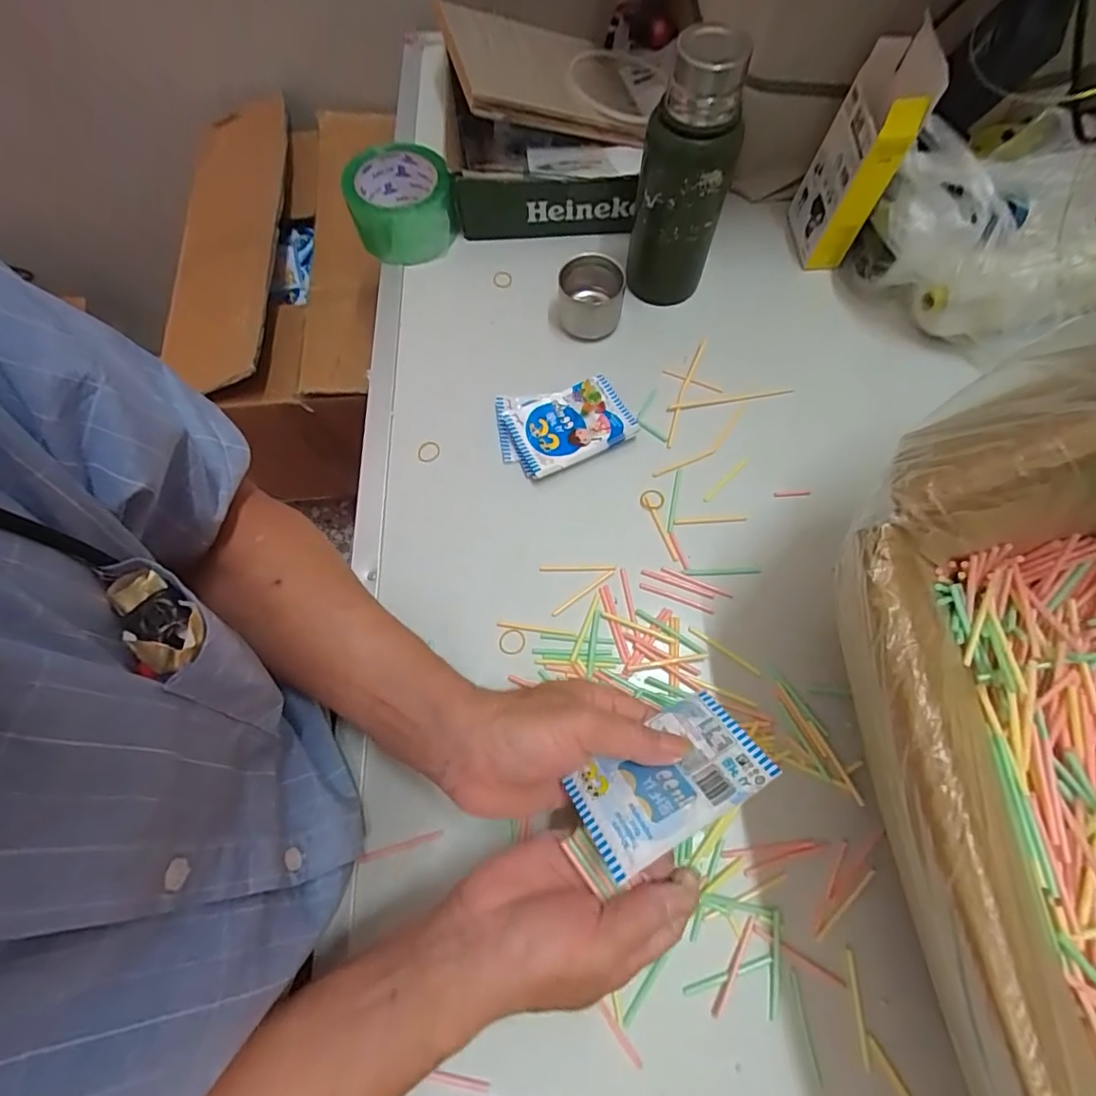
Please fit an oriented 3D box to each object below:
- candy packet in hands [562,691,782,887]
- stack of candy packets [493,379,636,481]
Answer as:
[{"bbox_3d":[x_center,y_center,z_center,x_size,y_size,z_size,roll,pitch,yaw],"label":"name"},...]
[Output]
[{"bbox_3d":[0.066,0.127,0.299,0.100,0.007,0.062,-27,42,-11],"label":"candy packet in hands"},{"bbox_3d":[0.016,-0.108,0.479,0.114,0.020,0.080,-14,69,-4],"label":"stack of candy packets"}]

